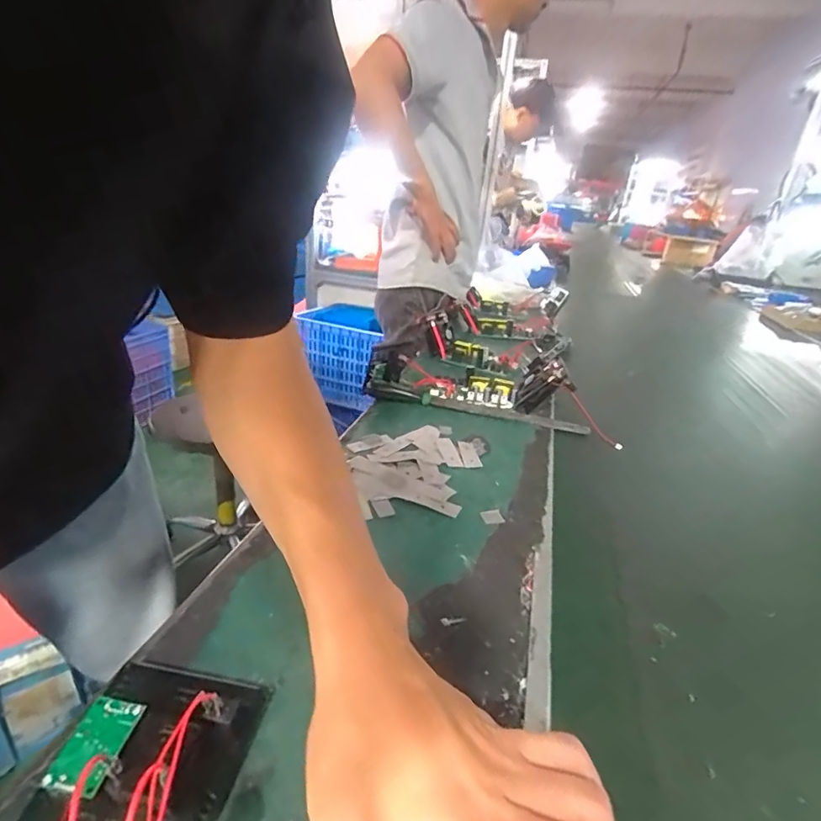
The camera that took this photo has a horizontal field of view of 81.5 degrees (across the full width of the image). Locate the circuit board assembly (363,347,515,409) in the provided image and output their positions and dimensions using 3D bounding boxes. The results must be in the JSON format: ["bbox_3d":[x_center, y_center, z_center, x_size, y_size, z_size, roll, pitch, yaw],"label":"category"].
[{"bbox_3d":[0.055,-0.048,0.816,0.246,0.044,0.105,11,25,12],"label":"circuit board assembly"}]

